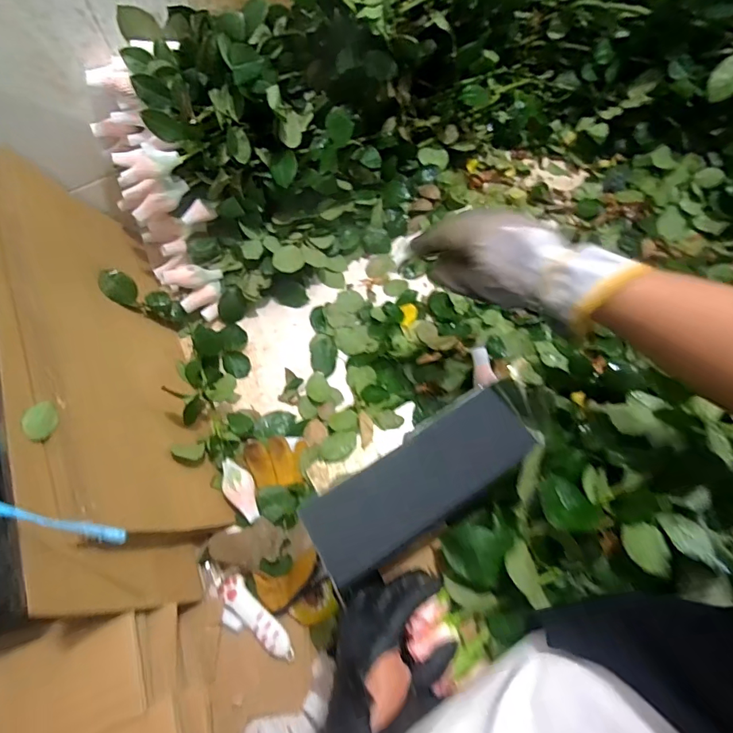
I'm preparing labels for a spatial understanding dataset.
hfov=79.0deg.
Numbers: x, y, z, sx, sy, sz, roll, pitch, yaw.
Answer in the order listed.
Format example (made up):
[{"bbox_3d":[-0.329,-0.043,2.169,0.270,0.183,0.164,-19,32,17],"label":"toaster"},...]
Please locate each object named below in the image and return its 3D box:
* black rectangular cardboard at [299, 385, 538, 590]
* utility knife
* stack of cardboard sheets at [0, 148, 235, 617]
[{"bbox_3d":[0.046,0.107,0.408,0.221,0.039,0.082,-31,68,-14],"label":"black rectangular cardboard"},{"bbox_3d":[-0.141,0.280,0.507,0.142,0.013,0.041,40,71,17],"label":"utility knife"},{"bbox_3d":[-0.332,-0.023,0.552,0.054,0.241,0.615,-35,62,12],"label":"stack of cardboard sheets"}]

